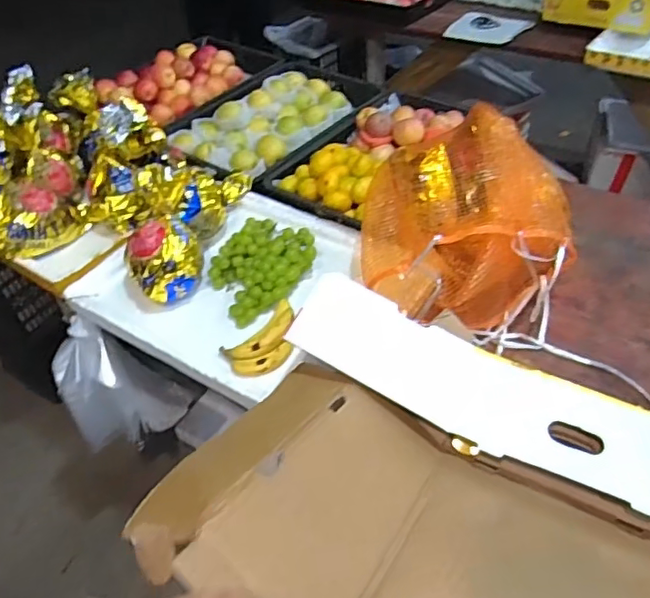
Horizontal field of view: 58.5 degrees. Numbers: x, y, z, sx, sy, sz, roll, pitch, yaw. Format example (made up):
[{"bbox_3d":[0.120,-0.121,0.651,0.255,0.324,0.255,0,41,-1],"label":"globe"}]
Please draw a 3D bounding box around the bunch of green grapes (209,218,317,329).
[{"bbox_3d":[-0.120,-0.072,1.124,0.201,0.072,0.211,-23,46,-16],"label":"bunch of green grapes"}]

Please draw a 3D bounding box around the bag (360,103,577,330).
[{"bbox_3d":[0.258,-0.144,1.058,0.365,0.217,0.401,0,44,8],"label":"bag"}]

